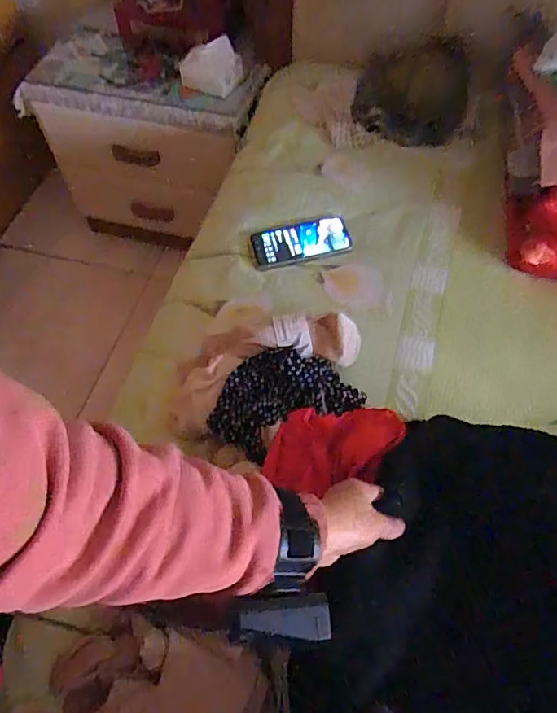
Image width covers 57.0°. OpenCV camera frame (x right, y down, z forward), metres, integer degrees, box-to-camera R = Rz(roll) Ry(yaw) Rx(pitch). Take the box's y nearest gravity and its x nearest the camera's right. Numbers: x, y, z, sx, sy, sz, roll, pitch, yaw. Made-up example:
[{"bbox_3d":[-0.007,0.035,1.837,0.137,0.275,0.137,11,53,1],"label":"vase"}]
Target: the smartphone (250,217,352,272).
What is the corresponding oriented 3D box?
[{"bbox_3d":[0.038,-0.190,0.865,0.165,0.016,0.085,-9,59,-4],"label":"smartphone"}]

